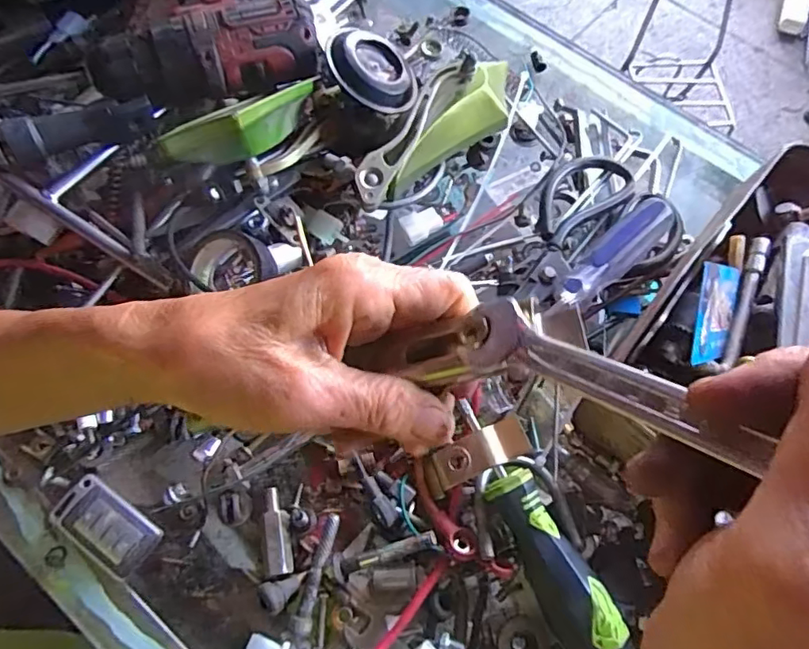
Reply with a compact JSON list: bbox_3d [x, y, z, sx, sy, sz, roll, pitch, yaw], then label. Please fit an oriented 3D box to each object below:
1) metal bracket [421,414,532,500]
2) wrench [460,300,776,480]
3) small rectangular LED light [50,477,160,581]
[{"bbox_3d":[0.039,0.074,0.320,0.062,0.015,0.023,-29,71,10],"label":"metal bracket"},{"bbox_3d":[0.067,0.021,0.148,0.024,0.011,0.146,-44,38,-17],"label":"wrench"},{"bbox_3d":[-0.169,0.114,0.322,0.058,0.012,0.033,33,71,11],"label":"small rectangular LED light"}]

